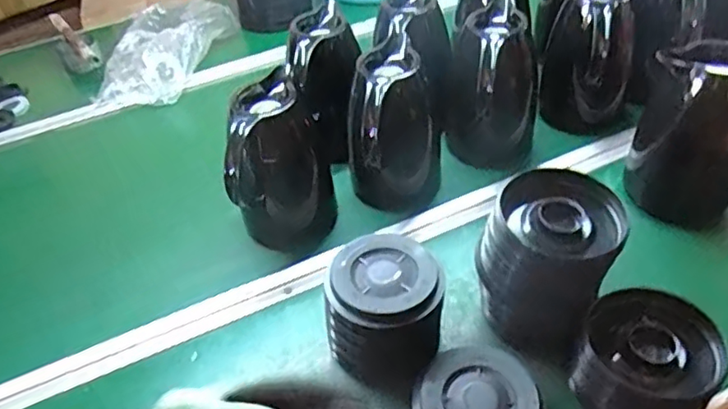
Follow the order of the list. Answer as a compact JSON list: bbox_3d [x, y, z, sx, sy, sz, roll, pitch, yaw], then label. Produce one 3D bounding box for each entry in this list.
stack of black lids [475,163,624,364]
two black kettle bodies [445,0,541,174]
[{"bbox_3d":[0.188,0.062,0.623,0.131,0.164,0.107,25,52,30],"label":"stack of black lids"},{"bbox_3d":[0.195,-0.207,0.888,0.126,0.197,0.311,5,45,13],"label":"two black kettle bodies"}]

